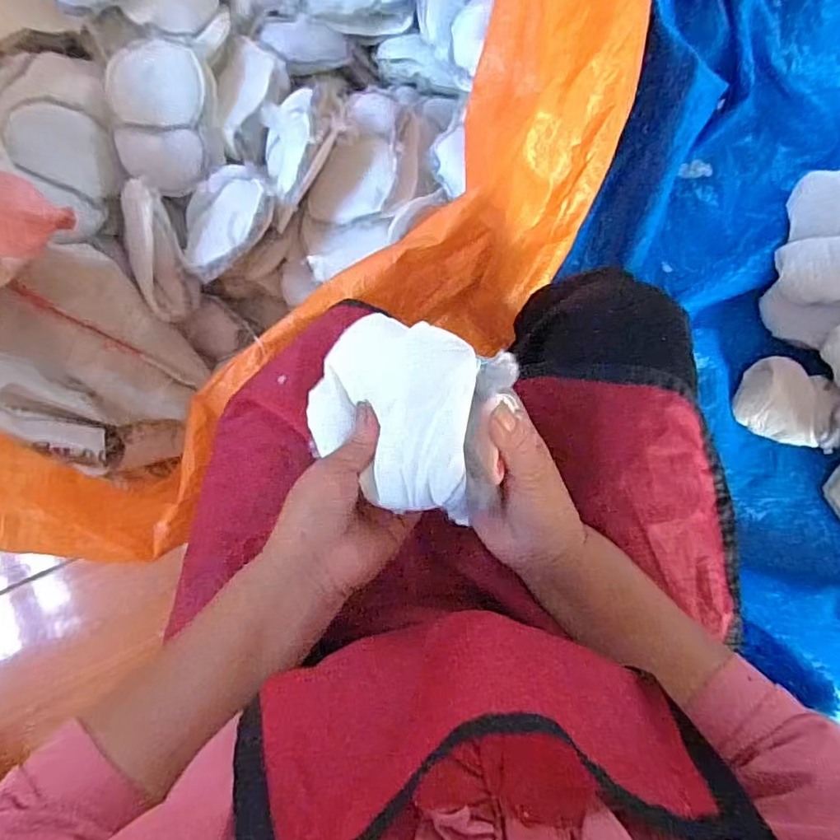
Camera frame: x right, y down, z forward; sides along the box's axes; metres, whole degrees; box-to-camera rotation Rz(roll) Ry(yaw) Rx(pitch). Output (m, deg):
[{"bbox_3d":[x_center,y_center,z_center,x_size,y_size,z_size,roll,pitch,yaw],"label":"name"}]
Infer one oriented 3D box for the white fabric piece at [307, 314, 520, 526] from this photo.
[{"bbox_3d":[-0.010,-0.003,0.369,0.137,0.069,0.113,18,86,3],"label":"white fabric piece"}]

